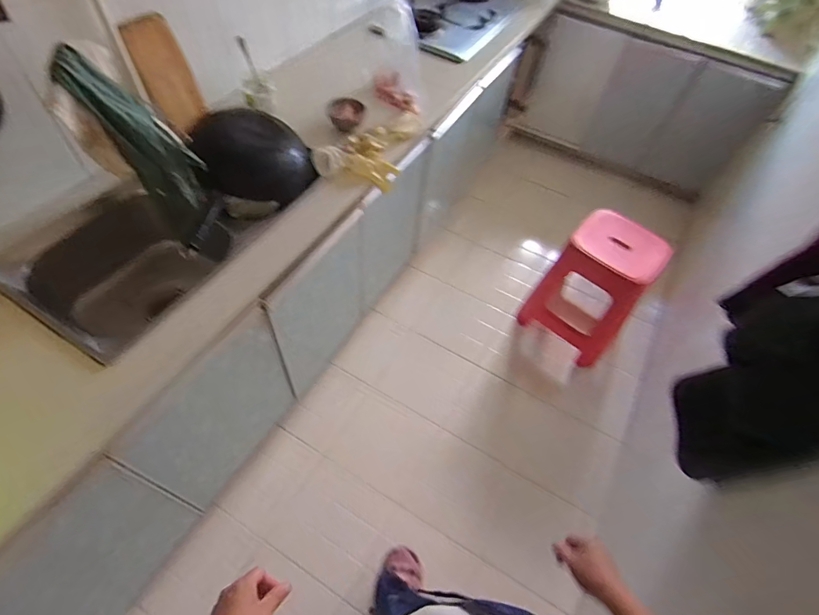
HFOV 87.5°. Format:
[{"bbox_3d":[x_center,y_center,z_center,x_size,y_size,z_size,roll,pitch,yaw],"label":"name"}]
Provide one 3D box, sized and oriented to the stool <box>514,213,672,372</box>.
[{"bbox_3d":[0.706,-0.087,1.693,0.362,0.505,0.328,35,60,19],"label":"stool"}]

